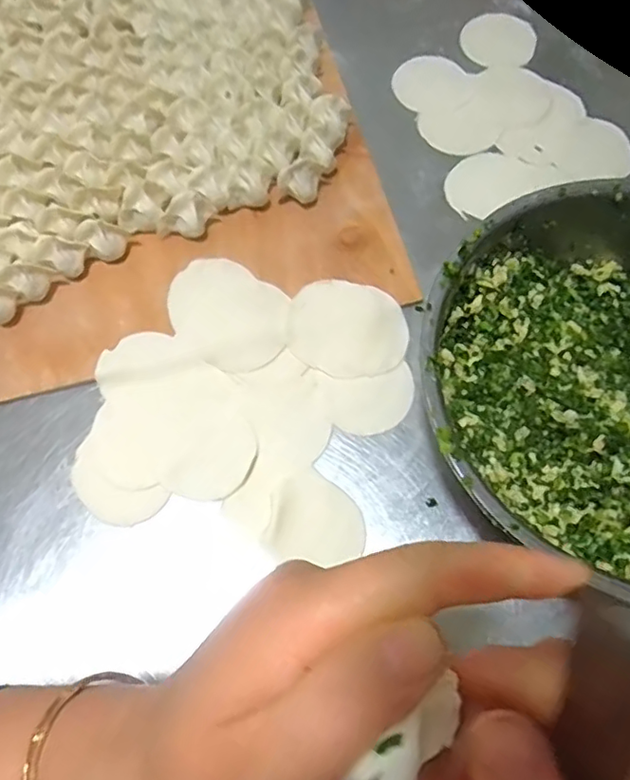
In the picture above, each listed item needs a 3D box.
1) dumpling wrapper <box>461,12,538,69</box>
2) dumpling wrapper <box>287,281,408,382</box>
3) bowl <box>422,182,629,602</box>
[{"bbox_3d":[0.185,-0.354,0.579,0.072,0.004,0.074,-2,68,1],"label":"dumpling wrapper"},{"bbox_3d":[0.025,-0.048,0.453,0.092,0.011,0.076,17,69,8],"label":"dumpling wrapper"},{"bbox_3d":[0.204,0.004,0.387,0.263,0.089,0.254,-1,68,1],"label":"bowl"}]

